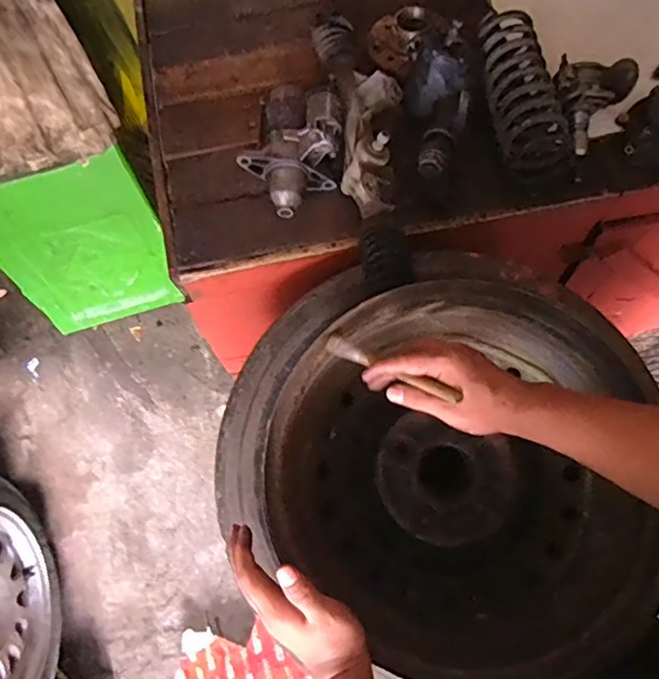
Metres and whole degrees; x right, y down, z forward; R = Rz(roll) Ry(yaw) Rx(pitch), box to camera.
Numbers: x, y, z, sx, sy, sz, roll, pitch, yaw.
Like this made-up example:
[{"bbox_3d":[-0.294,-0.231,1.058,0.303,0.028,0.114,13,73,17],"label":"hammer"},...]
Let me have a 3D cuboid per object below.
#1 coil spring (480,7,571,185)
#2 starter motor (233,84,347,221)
[{"bbox_3d":[0.276,-0.368,0.831,0.093,0.086,0.263,-6,67,-1],"label":"coil spring"},{"bbox_3d":[-0.050,-0.267,0.816,0.127,0.098,0.187,16,69,8],"label":"starter motor"}]

